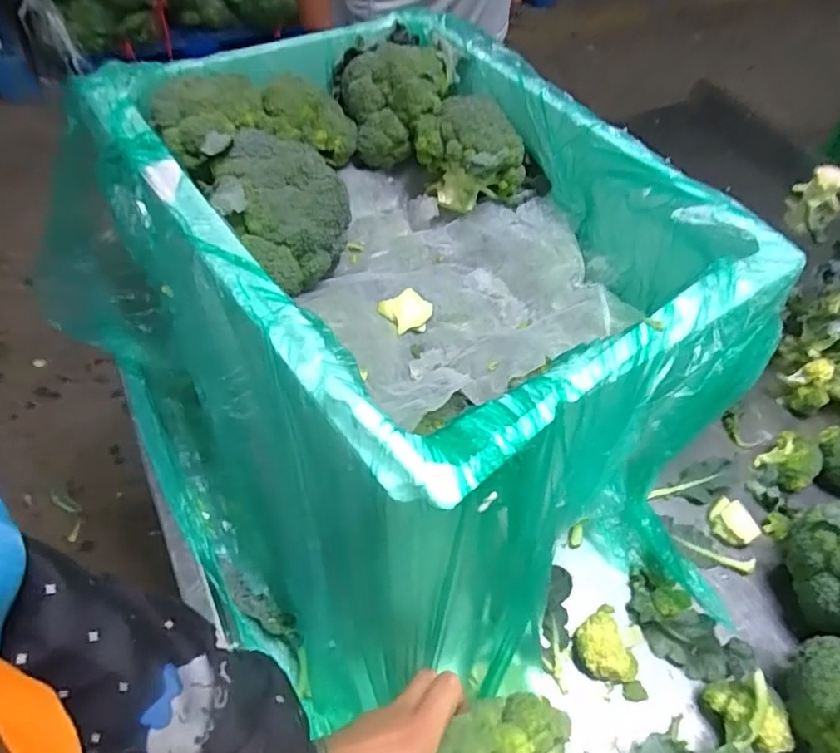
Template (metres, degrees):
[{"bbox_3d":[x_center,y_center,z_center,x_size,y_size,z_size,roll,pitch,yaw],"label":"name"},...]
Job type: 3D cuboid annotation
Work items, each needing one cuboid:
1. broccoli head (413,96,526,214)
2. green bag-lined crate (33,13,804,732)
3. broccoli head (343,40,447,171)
[{"bbox_3d":[0.050,-0.230,0.647,0.114,0.110,0.086,34,56,21],"label":"broccoli head"},{"bbox_3d":[-0.023,-0.087,0.577,0.481,0.227,0.658,-29,59,-25],"label":"green bag-lined crate"},{"bbox_3d":[-0.029,-0.297,0.663,0.114,0.105,0.087,0,51,-5],"label":"broccoli head"}]

